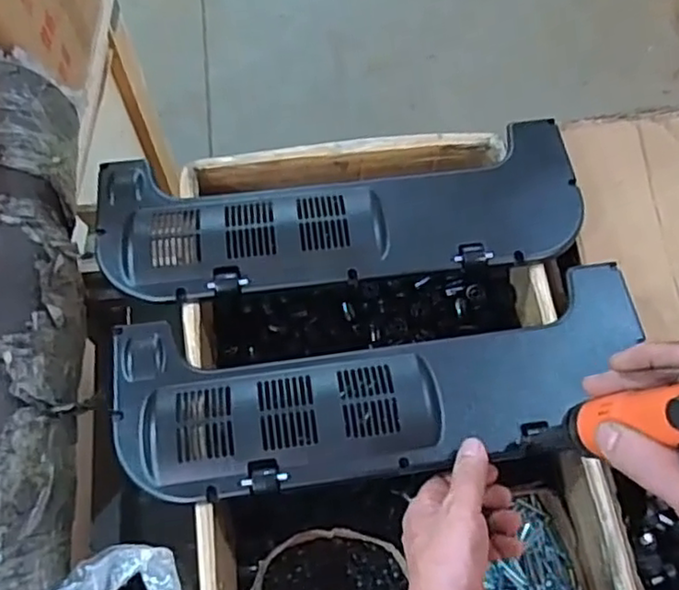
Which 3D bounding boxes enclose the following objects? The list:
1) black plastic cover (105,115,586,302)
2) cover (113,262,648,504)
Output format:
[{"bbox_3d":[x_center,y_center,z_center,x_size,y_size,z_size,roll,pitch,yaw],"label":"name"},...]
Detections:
[{"bbox_3d":[0.003,-0.084,0.659,0.466,0.024,0.153,-7,67,-3],"label":"black plastic cover"},{"bbox_3d":[0.043,0.073,0.593,0.467,0.022,0.158,-9,67,-6],"label":"cover"}]

